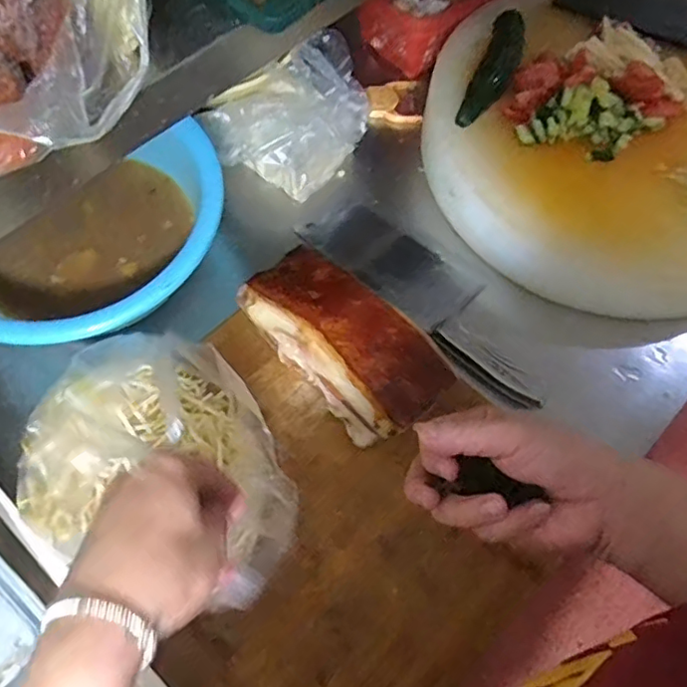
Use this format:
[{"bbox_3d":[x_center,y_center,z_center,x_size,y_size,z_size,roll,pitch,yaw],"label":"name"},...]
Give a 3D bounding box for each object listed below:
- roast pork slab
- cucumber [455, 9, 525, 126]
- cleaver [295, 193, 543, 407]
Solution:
[{"bbox_3d":[0.002,0.002,0.499,0.087,0.090,0.168,-41,73,-18],"label":"roast pork slab"},{"bbox_3d":[0.150,-0.275,0.593,0.040,0.023,0.134,24,79,9],"label":"cucumber"},{"bbox_3d":[0.083,-0.054,0.589,0.089,0.031,0.287,-40,72,-18],"label":"cleaver"}]

